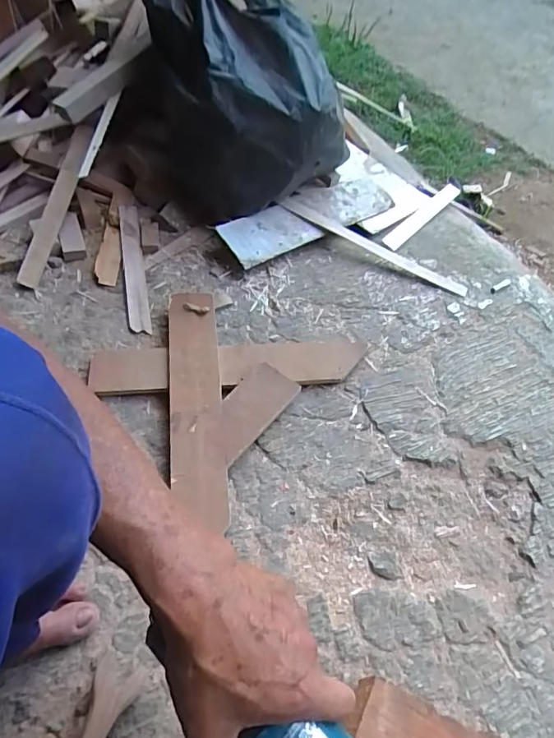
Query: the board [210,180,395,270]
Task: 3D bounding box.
[{"bbox_3d":[0.061,-0.260,0.838,0.345,0.016,0.090,-29,78,-29],"label":"board"}]

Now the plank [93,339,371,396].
[{"bbox_3d":[-0.060,-0.006,0.656,0.355,0.016,0.069,-2,52,-8],"label":"plank"}]

